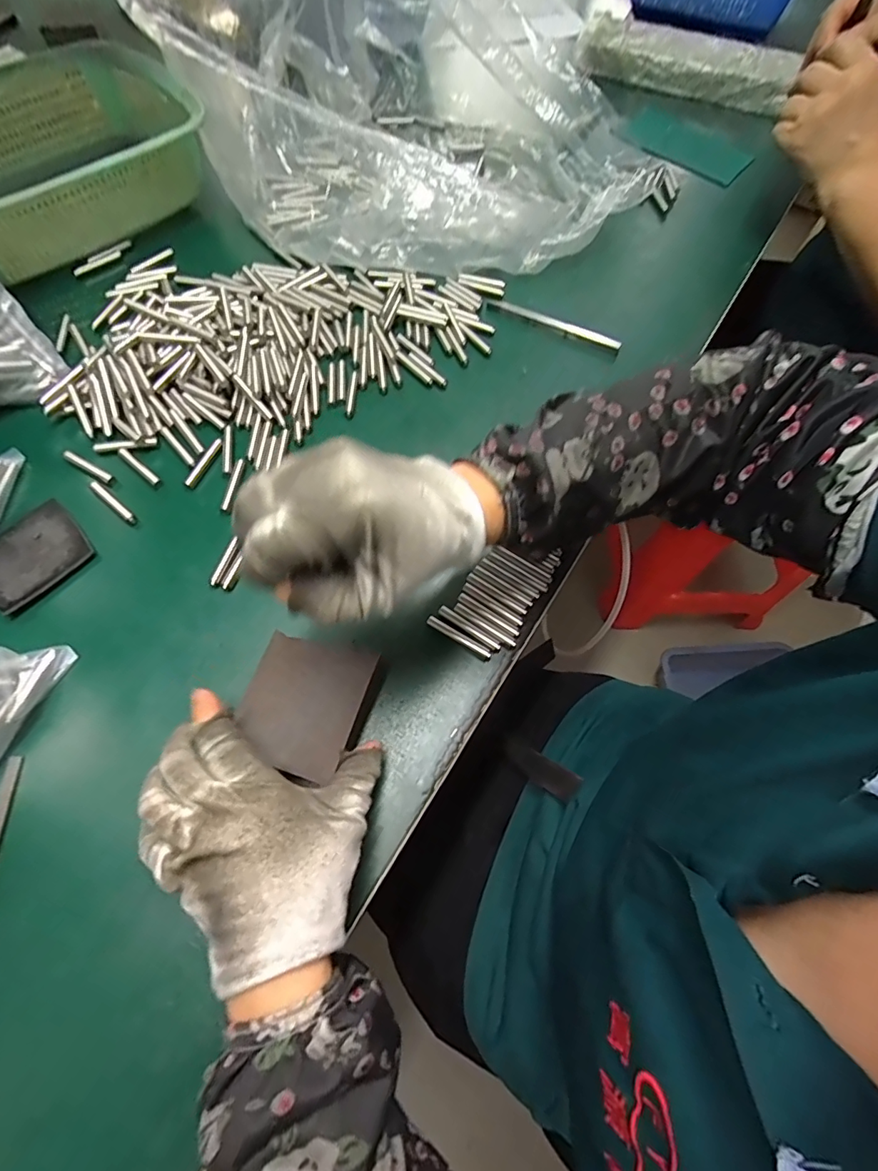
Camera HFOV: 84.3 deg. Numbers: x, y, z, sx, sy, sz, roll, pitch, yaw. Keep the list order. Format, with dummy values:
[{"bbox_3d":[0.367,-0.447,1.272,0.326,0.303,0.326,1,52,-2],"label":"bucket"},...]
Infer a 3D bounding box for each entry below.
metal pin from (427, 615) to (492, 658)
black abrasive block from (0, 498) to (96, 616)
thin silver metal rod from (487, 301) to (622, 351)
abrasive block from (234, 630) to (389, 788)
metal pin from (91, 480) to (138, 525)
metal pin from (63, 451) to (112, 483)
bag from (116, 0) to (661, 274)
[{"bbox_3d":[0.014,0.035,0.328,0.048,0.004,0.006,31,68,9],"label":"metal pin"},{"bbox_3d":[-0.292,-0.022,0.343,0.064,0.004,0.075,40,70,12],"label":"black abrasive block"},{"bbox_3d":[0.110,-0.254,0.467,0.134,0.008,0.008,26,67,7],"label":"thin silver metal rod"},{"bbox_3d":[-0.079,0.072,0.296,0.071,0.021,0.076,16,61,4],"label":"abrasive block"},{"bbox_3d":[-0.244,-0.063,0.363,0.050,0.004,0.008,39,70,12],"label":"metal pin"},{"bbox_3d":[-0.273,-0.093,0.376,0.049,0.004,0.008,29,67,10],"label":"metal pin"},{"bbox_3d":[-0.033,-0.526,0.506,0.476,0.140,0.380,33,69,10],"label":"bag"}]

